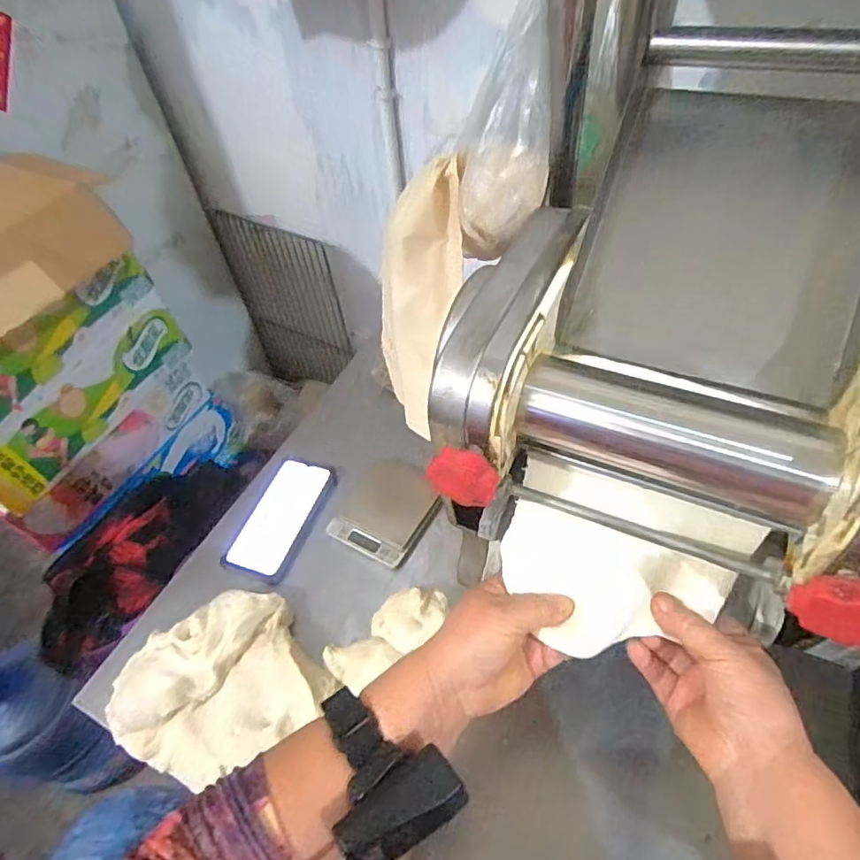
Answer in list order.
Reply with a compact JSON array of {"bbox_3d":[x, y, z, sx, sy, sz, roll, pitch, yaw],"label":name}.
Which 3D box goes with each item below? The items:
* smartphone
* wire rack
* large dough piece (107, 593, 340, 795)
[{"bbox_3d":[-0.185,0.107,0.694,0.082,0.010,0.162,14,54,17],"label":"smartphone"},{"bbox_3d":[-0.305,-0.271,1.261,0.317,0.419,0.027,17,50,22],"label":"wire rack"},{"bbox_3d":[-0.213,0.246,0.541,0.202,0.052,0.156,-23,52,-13],"label":"large dough piece"}]

